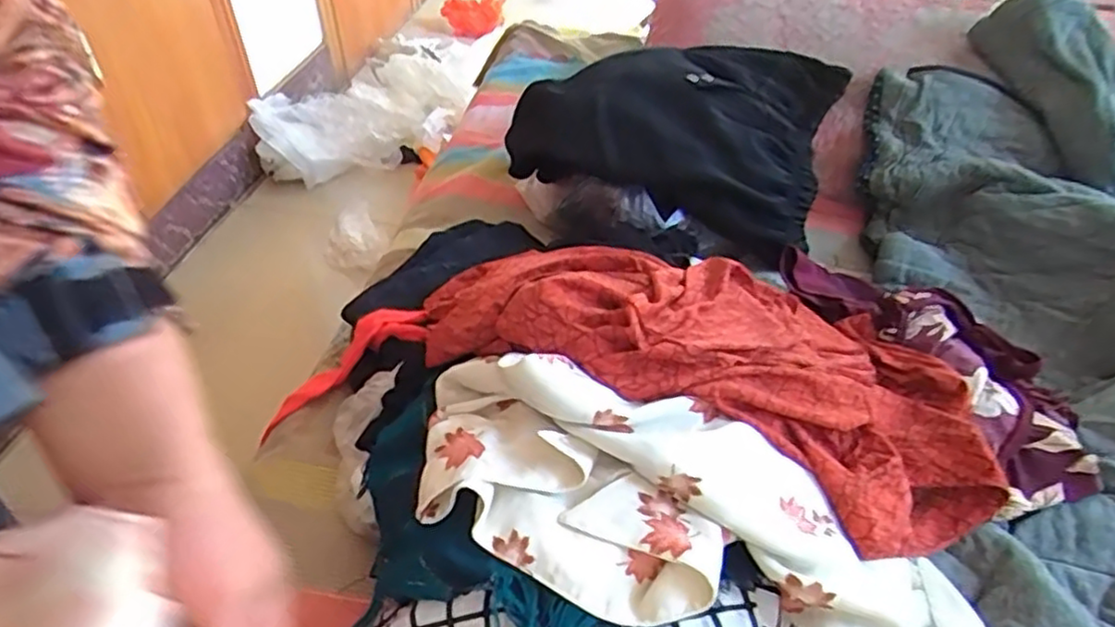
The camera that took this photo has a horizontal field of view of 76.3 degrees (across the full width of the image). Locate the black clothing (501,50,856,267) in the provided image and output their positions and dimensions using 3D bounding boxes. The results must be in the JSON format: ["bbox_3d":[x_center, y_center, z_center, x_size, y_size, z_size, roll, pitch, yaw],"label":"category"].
[{"bbox_3d":[0.144,-0.228,0.823,0.328,0.111,0.325,14,45,14],"label":"black clothing"}]

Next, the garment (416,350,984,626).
[{"bbox_3d":[0.078,0.136,0.430,0.378,0.083,0.141,27,48,7],"label":"garment"}]

